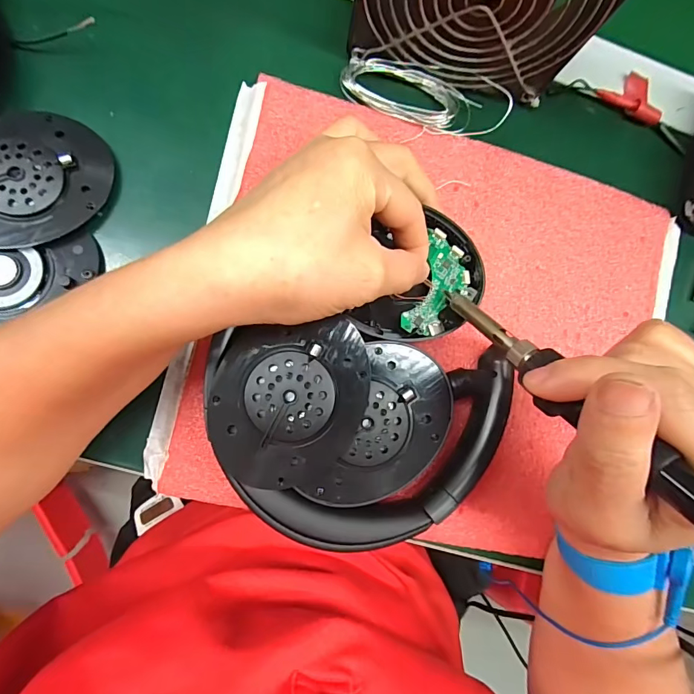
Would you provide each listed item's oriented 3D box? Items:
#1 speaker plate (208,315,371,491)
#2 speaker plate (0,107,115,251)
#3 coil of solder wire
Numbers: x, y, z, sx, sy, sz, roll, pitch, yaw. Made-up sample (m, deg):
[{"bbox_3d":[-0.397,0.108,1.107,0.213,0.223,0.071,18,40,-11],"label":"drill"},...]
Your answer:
[{"bbox_3d":[-0.026,0.027,0.199,0.073,0.008,0.073,1,86,-8],"label":"speaker plate"},{"bbox_3d":[-0.167,-0.086,0.216,0.083,0.009,0.069,-21,89,-9],"label":"speaker plate"},{"bbox_3d":[0.046,-0.145,0.246,0.097,0.008,0.035,9,85,-7],"label":"coil of solder wire"}]

